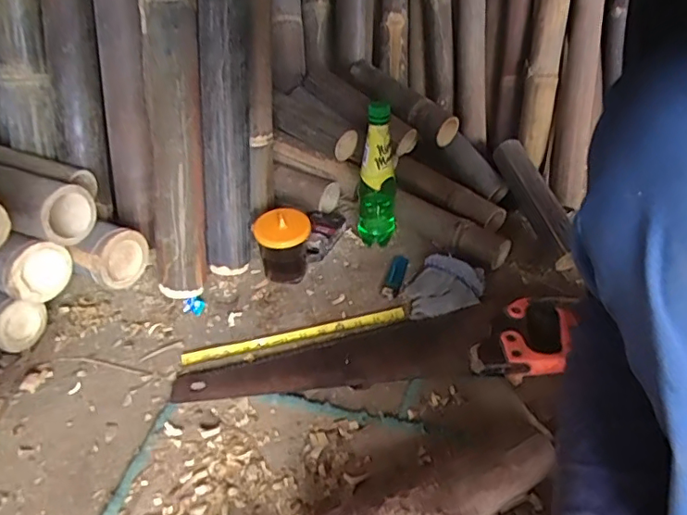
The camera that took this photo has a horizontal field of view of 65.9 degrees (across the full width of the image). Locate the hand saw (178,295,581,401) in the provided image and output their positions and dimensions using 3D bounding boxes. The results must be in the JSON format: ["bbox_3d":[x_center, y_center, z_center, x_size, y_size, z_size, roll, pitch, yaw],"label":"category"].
[{"bbox_3d":[0.044,0.111,0.670,0.485,0.024,0.119,-4,39,-1],"label":"hand saw"}]

